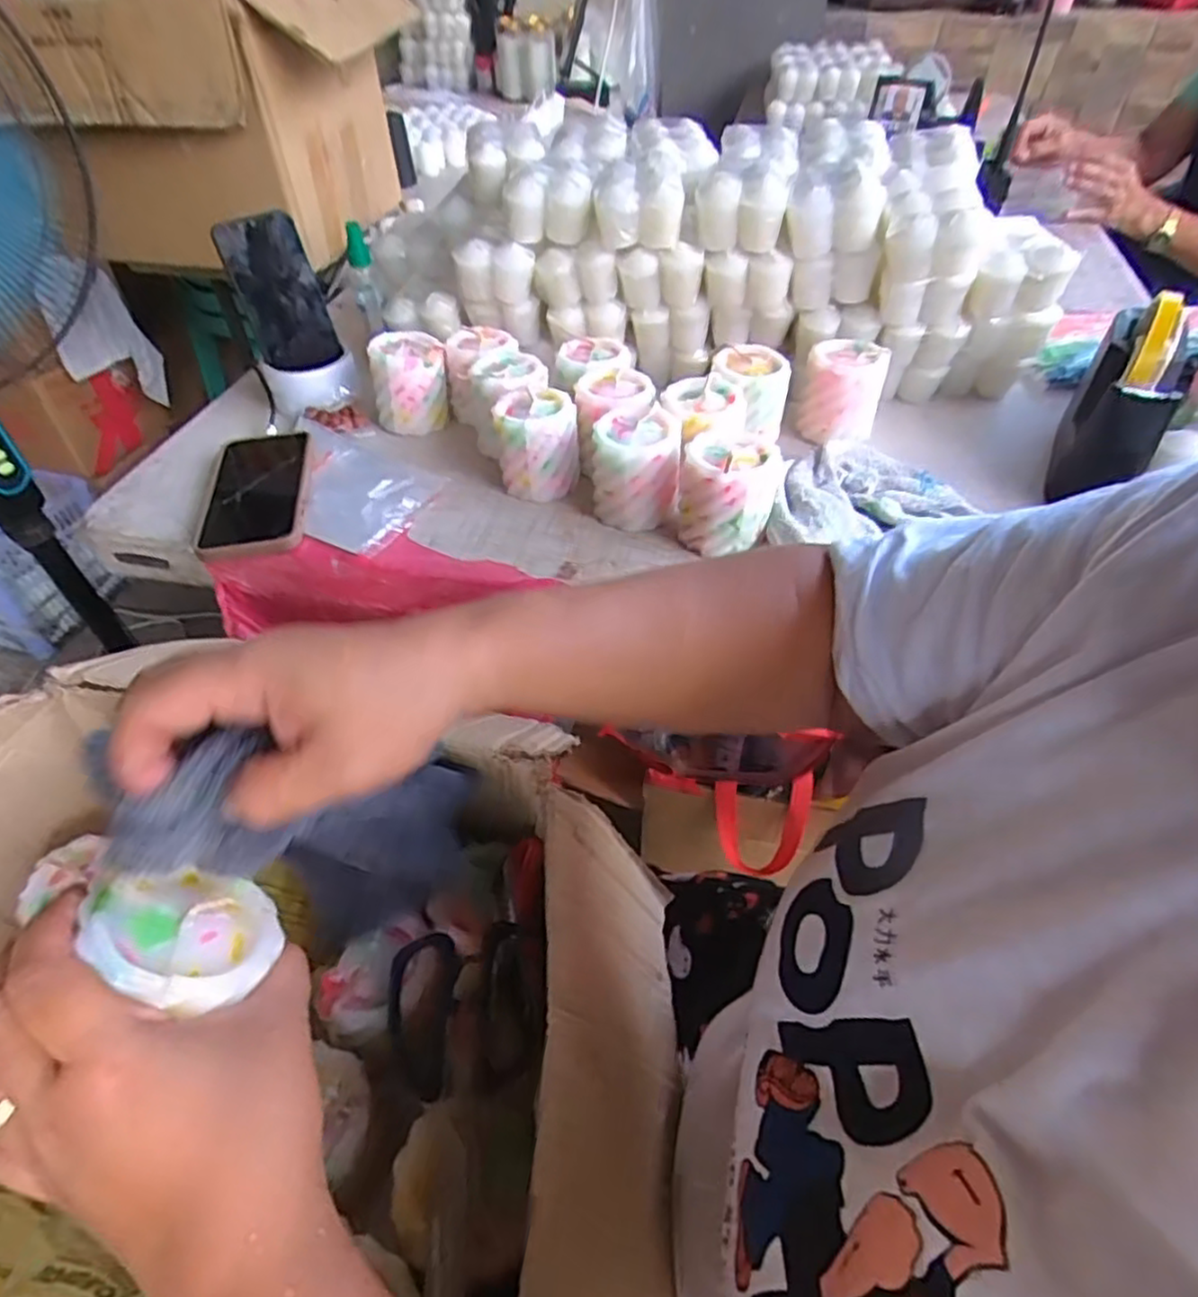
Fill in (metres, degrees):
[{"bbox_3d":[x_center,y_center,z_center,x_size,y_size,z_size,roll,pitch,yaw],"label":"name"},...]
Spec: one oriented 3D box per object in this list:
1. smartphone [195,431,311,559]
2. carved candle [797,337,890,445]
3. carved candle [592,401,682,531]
[{"bbox_3d":[-0.292,-0.134,0.602,0.085,0.014,0.157,-9,47,-5],"label":"smartphone"},{"bbox_3d":[0.223,-0.238,0.655,0.069,0.072,0.067,11,48,13],"label":"carved candle"},{"bbox_3d":[0.029,-0.146,0.566,0.067,0.073,0.069,2,47,5],"label":"carved candle"}]

